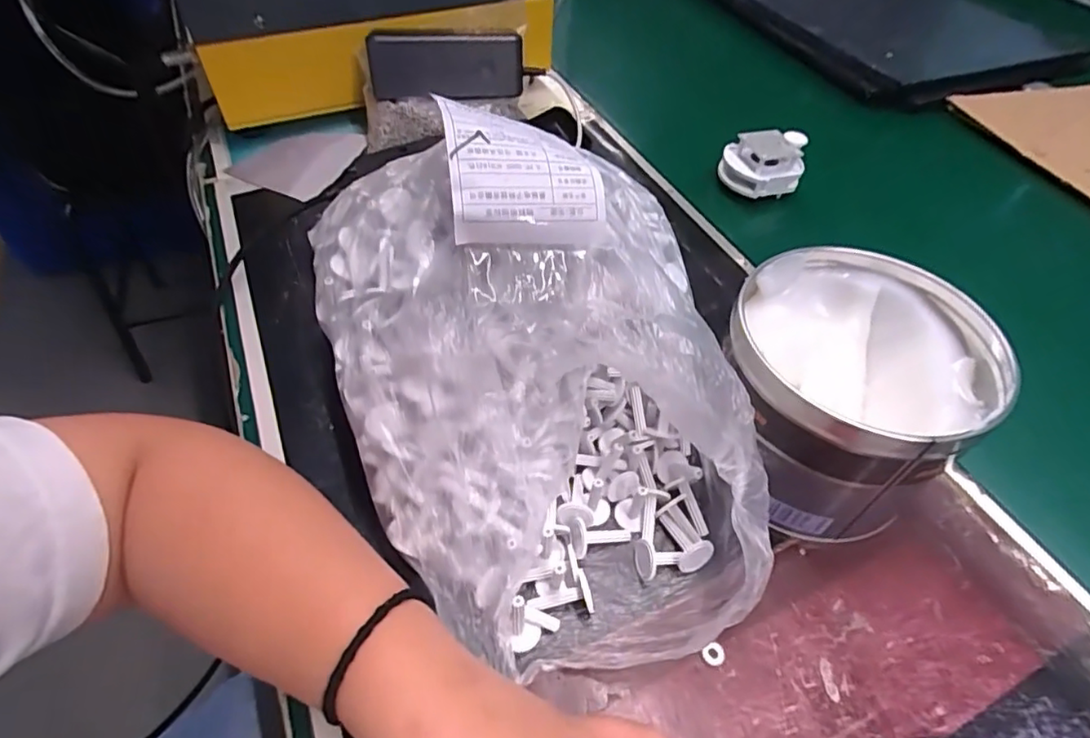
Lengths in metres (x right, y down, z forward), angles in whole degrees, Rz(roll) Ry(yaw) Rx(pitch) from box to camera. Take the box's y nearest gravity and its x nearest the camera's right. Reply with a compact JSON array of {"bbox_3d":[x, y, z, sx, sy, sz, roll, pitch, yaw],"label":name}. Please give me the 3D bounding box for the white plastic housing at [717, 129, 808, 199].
[{"bbox_3d":[0.198,-0.186,0.524,0.063,0.041,0.055,-16,53,-16],"label":"white plastic housing"}]

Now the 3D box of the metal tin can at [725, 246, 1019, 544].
[{"bbox_3d":[0.157,0.015,0.319,0.122,0.101,0.123,2,50,-2],"label":"metal tin can"}]

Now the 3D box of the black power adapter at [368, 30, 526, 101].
[{"bbox_3d":[-0.087,-0.259,0.502,0.133,0.070,0.013,0,73,2],"label":"black power adapter"}]

